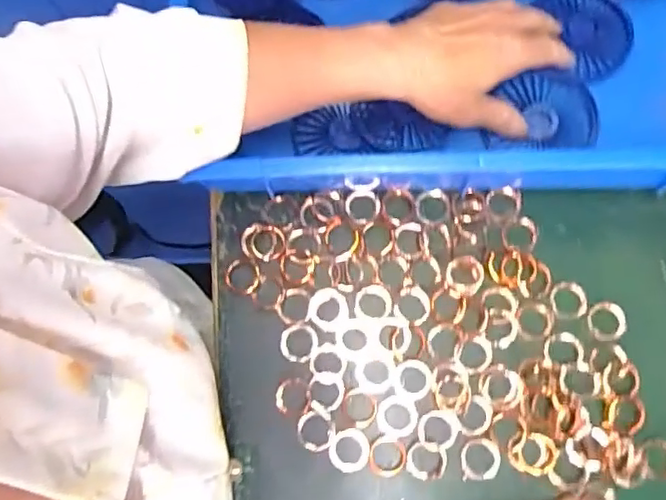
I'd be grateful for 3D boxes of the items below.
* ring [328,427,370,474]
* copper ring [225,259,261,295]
[{"bbox_3d":[0.012,0.146,0.438,0.029,0.004,0.031,0,77,0],"label":"ring"},{"bbox_3d":[-0.070,0.021,0.467,0.028,0.005,0.028,0,77,0],"label":"copper ring"}]

